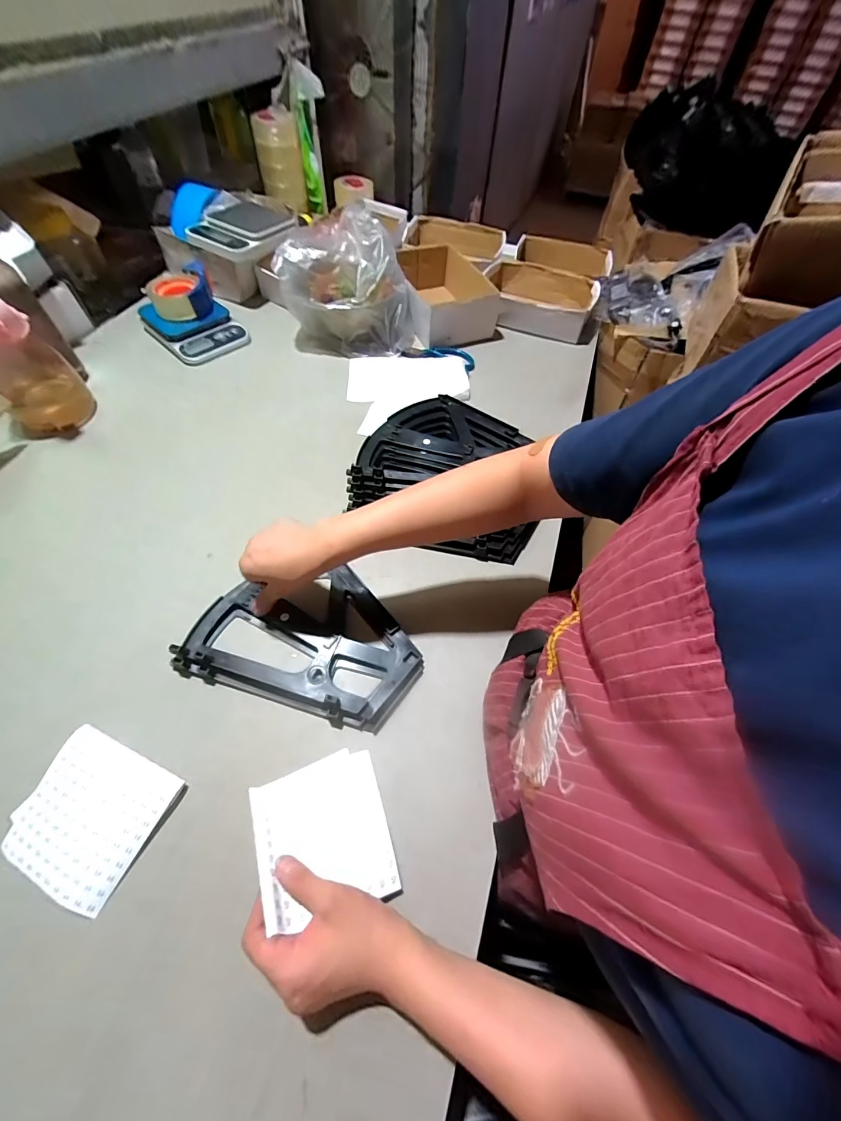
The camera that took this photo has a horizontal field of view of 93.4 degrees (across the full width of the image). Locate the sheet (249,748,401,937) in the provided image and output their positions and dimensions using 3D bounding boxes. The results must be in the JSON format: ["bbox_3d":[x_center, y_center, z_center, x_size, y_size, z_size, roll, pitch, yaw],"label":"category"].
[{"bbox_3d":[-0.093,0.260,0.381,0.118,0.018,0.126,-13,52,-19],"label":"sheet"}]

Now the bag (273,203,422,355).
[{"bbox_3d":[-0.133,-0.547,0.798,0.236,0.176,0.184,14,58,6],"label":"bag"}]

